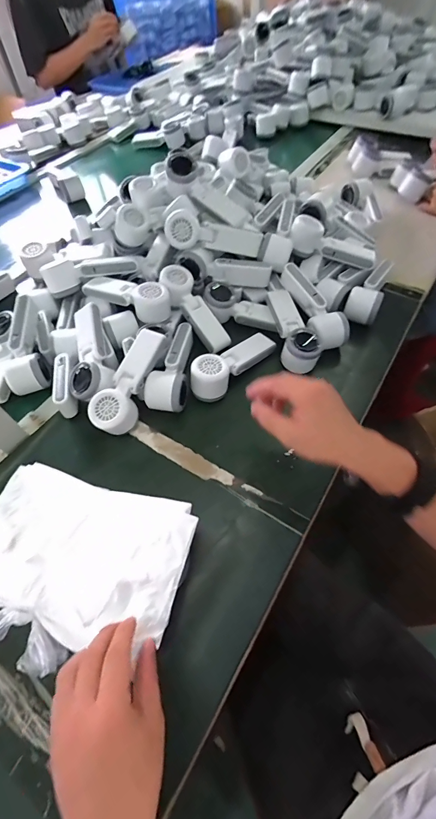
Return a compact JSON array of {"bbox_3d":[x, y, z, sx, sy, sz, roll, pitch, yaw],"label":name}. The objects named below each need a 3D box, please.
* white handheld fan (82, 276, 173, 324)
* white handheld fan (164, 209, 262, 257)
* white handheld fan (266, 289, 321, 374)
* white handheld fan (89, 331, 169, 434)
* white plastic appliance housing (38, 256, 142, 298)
[{"bbox_3d":[-0.156,-0.203,0.616,0.160,0.050,0.069,27,62,19],"label":"white handheld fan"},{"bbox_3d":[-0.008,-0.307,0.616,0.170,0.051,0.047,3,55,-17],"label":"white handheld fan"},{"bbox_3d":[0.128,-0.143,0.607,0.062,0.053,0.174,-9,57,-3],"label":"white handheld fan"},{"bbox_3d":[-0.129,-0.040,0.526,0.054,0.066,0.164,21,60,16],"label":"white handheld fan"},{"bbox_3d":[-0.227,-0.253,0.639,0.173,0.046,0.058,-7,57,-2],"label":"white plastic appliance housing"}]

